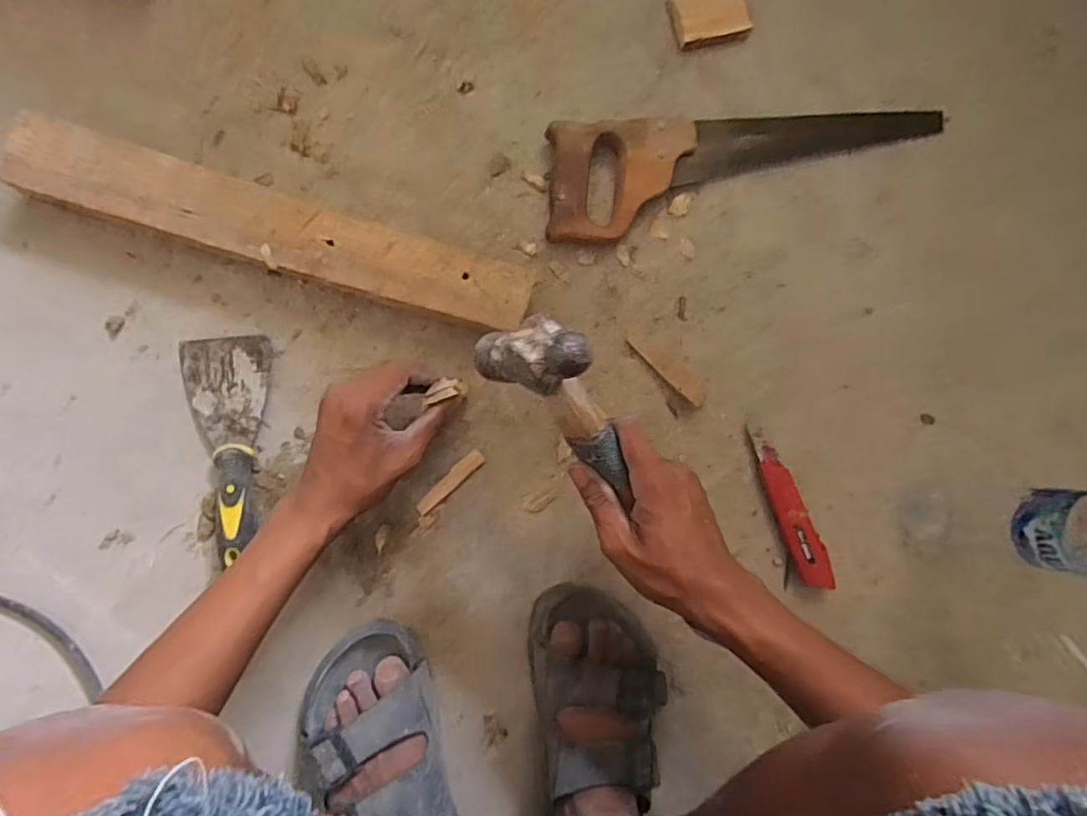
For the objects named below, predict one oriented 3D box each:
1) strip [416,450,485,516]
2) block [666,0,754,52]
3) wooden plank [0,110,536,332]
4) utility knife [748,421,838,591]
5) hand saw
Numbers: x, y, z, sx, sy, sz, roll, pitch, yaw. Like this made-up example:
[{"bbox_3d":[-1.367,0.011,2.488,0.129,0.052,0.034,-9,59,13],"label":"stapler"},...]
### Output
[{"bbox_3d":[-0.083,0.066,0.514,0.073,0.004,0.014,-42,96,-8],"label":"strip"},{"bbox_3d":[0.161,-0.381,0.558,0.077,0.015,0.053,-17,92,-10],"label":"block"},{"bbox_3d":[-0.208,-0.140,0.480,0.396,0.042,0.061,16,86,-9],"label":"wooden plank"},{"bbox_3d":[0.241,0.096,0.561,0.032,0.022,0.163,-18,92,-10],"label":"utility knife"},{"bbox_3d":[0.206,-0.231,0.554,0.413,0.028,0.100,-9,90,-10],"label":"hand saw"}]

